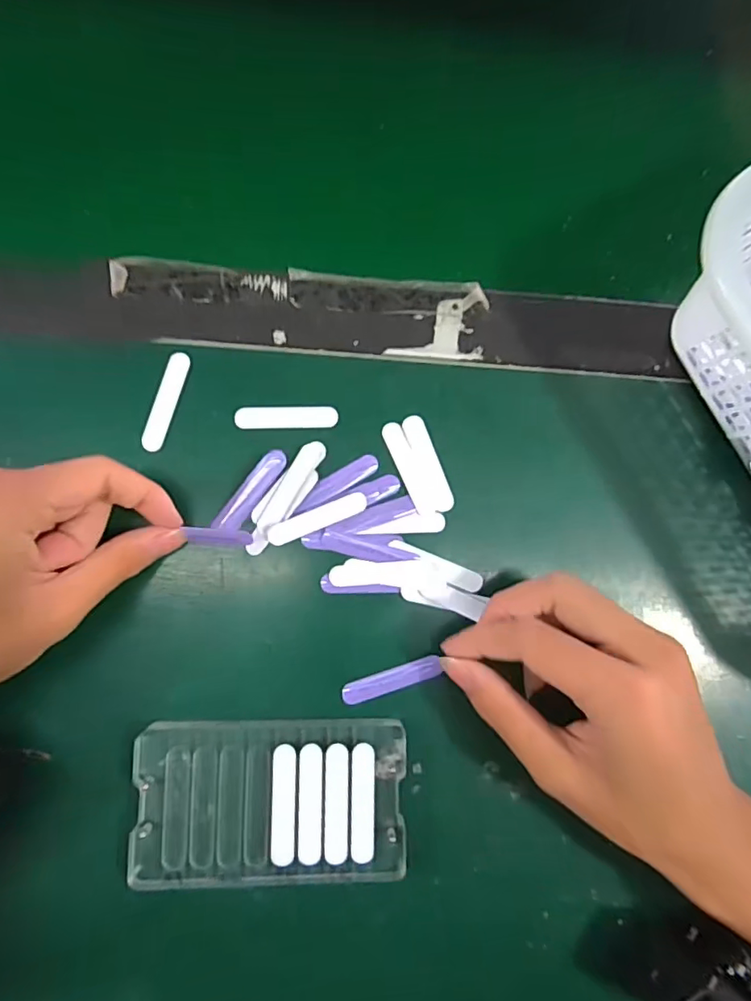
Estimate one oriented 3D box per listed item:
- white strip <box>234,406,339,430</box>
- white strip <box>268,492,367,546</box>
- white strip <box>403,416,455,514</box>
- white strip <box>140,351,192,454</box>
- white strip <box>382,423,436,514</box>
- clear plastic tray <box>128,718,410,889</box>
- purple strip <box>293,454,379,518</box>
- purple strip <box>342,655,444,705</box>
[{"bbox_3d":[-0.045,-0.043,0.278,0.051,0.004,0.011,-2,83,-4],"label":"white strip"},{"bbox_3d":[-0.028,0.009,0.272,0.050,0.004,0.011,-23,85,-7],"label":"white strip"},{"bbox_3d":[0.027,-0.019,0.280,0.011,0.004,0.051,-21,85,-6],"label":"white strip"},{"bbox_3d":[-0.105,-0.050,0.275,0.011,0.004,0.051,17,82,-2],"label":"white strip"},{"bbox_3d":[0.017,-0.017,0.278,0.010,0.004,0.050,-23,85,-7],"label":"white strip"},{"bbox_3d":[-0.047,0.137,0.253,0.121,0.014,0.069,2,83,-4],"label":"clear plastic tray"},{"bbox_3d":[-0.021,-0.009,0.274,0.049,0.004,0.010,-31,86,-7],"label":"purple strip"},{"bbox_3d":[0.008,0.088,0.268,0.049,0.004,0.011,-18,85,-4],"label":"purple strip"}]

